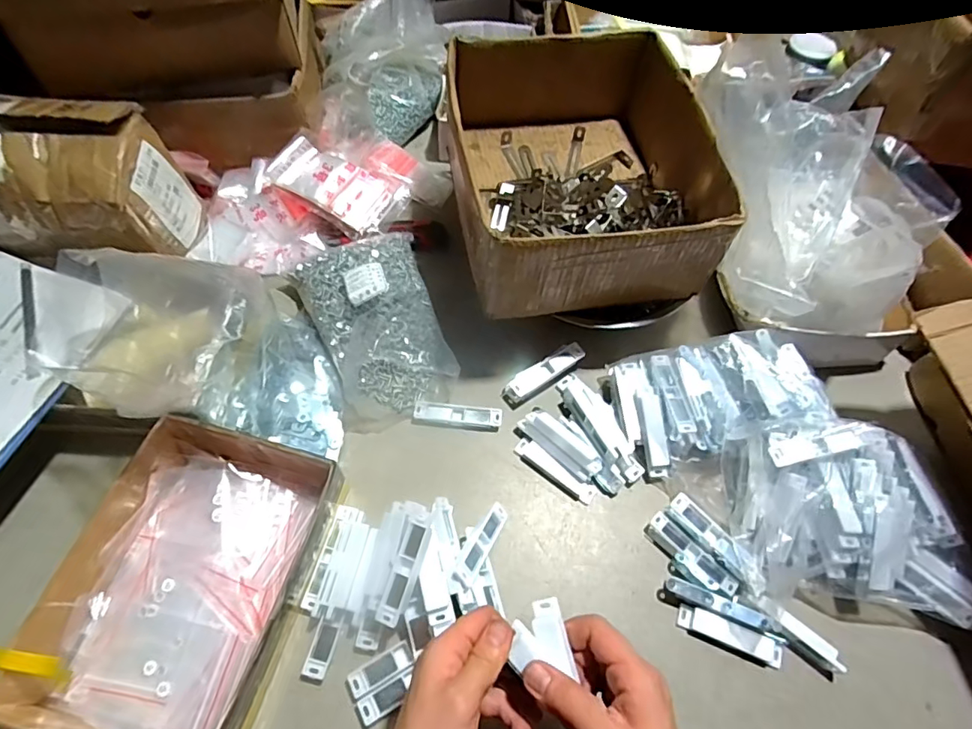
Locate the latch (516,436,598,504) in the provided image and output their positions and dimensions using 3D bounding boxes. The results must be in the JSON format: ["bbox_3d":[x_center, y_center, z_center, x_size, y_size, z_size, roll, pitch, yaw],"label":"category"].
[{"bbox_3d":[0.071,0.110,0.555,0.094,0.012,0.023,34,65,15],"label":"latch"}]

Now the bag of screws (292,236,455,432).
[{"bbox_3d":[-0.123,-0.052,0.601,0.140,0.085,0.220,-20,63,-13],"label":"bag of screws"}]

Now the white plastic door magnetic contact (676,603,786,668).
[{"bbox_3d":[0.225,0.246,0.485,0.094,0.011,0.023,20,62,9],"label":"white plastic door magnetic contact"}]

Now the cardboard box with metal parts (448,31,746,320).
[{"bbox_3d":[0.101,-0.222,0.592,0.243,0.117,0.317,-7,61,-6],"label":"cardboard box with metal parts"}]

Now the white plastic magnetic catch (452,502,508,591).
[{"bbox_3d":[-0.004,0.171,0.502,0.018,0.021,0.092,26,36,12],"label":"white plastic magnetic catch"}]

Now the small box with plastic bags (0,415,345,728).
[{"bbox_3d":[-0.256,0.189,0.462,0.186,0.069,0.253,14,61,5],"label":"small box with plastic bags"}]

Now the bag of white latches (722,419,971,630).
[{"bbox_3d":[0.344,0.142,0.510,0.196,0.076,0.161,6,61,1],"label":"bag of white latches"}]

